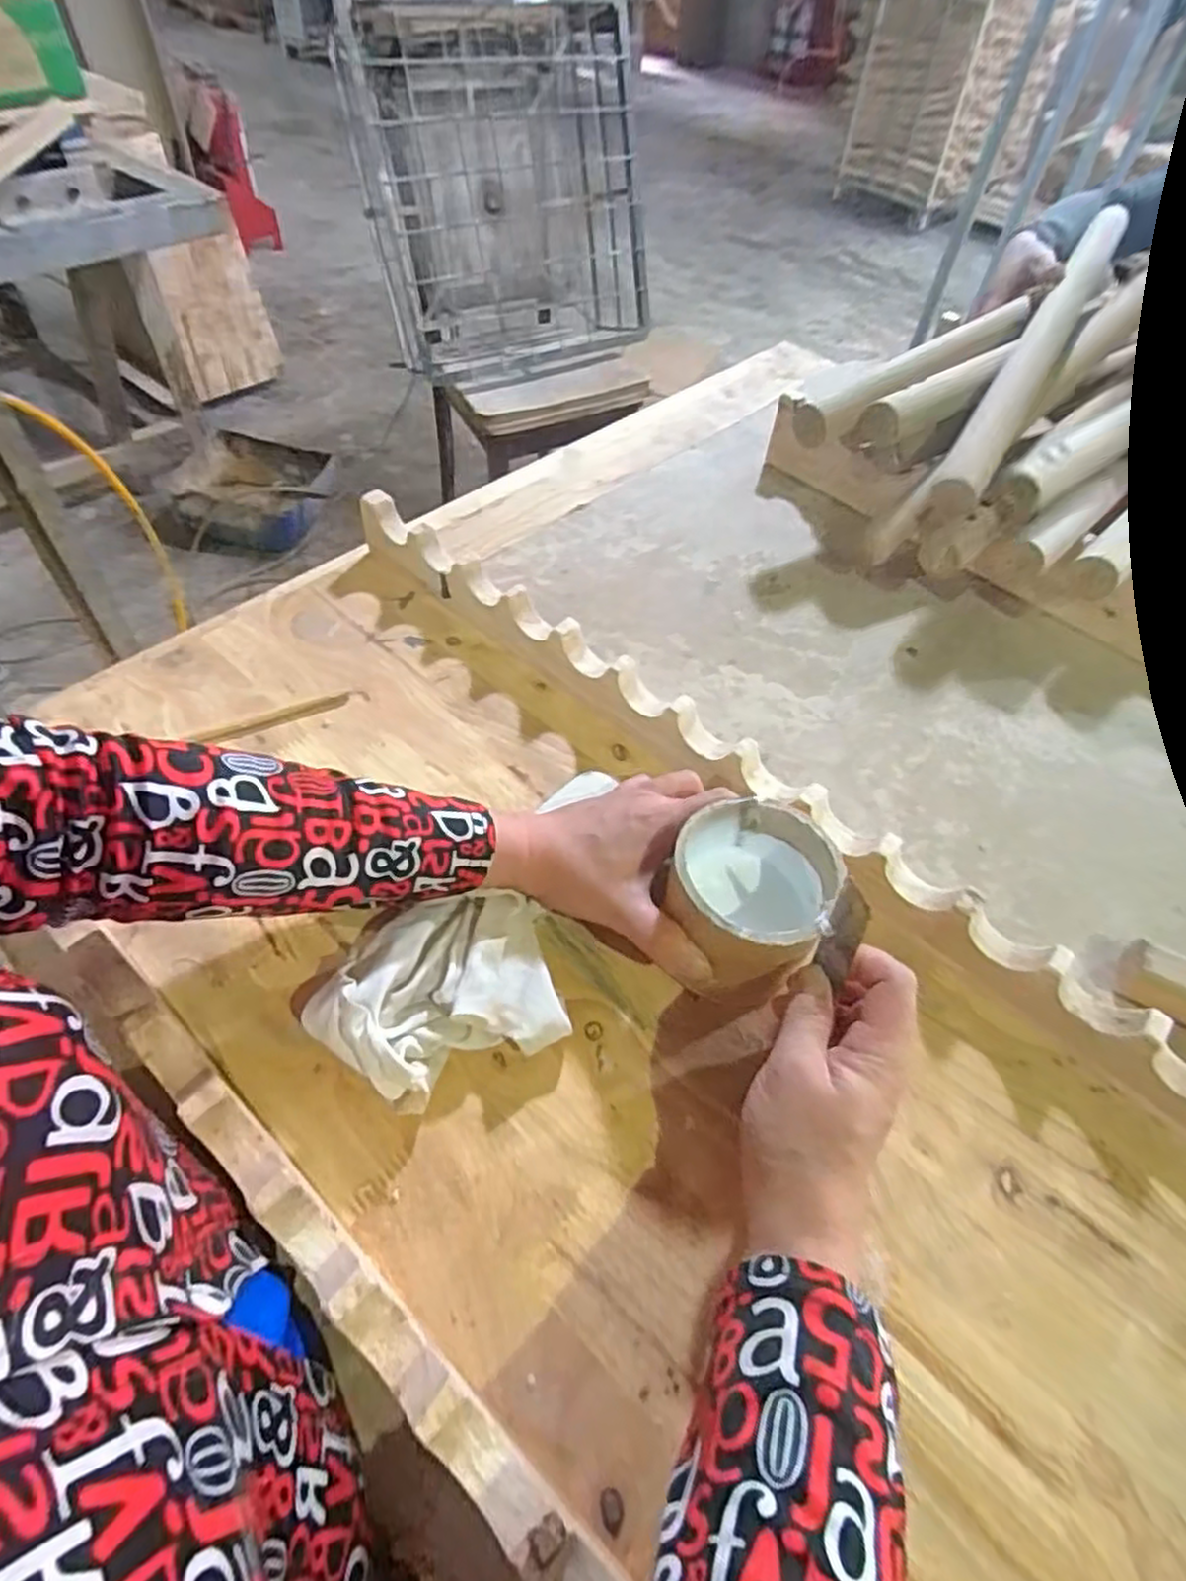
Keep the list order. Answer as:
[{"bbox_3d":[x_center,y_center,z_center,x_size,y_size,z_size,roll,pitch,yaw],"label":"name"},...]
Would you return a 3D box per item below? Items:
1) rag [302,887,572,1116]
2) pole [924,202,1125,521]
[{"bbox_3d":[-0.079,0.102,0.374,0.121,0.038,0.088,-16,55,-15],"label":"rag"},{"bbox_3d":[0.395,-0.391,0.656,0.037,0.032,0.414,28,73,17],"label":"pole"}]

